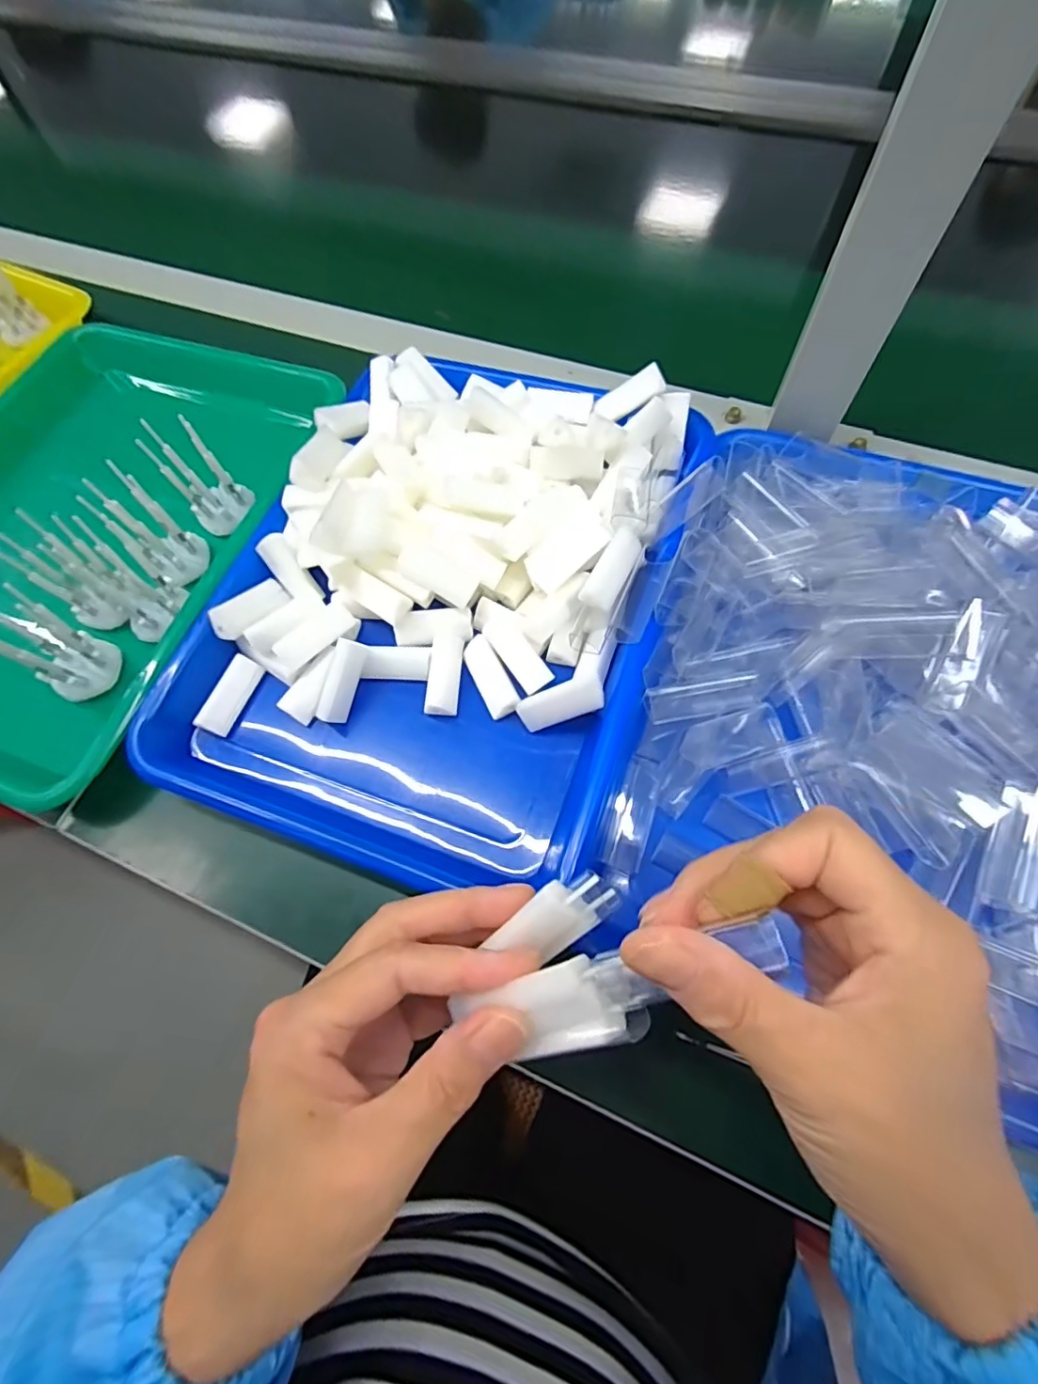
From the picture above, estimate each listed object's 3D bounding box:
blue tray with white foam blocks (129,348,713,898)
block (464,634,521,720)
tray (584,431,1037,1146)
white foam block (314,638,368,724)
[{"bbox_3d":[-0.043,-0.063,0.340,0.246,0.067,0.320,17,68,10],"label":"blue tray with white foam blocks"},{"bbox_3d":[-0.016,-0.008,0.319,0.017,0.012,0.047,-25,67,-8],"label":"block"},{"bbox_3d":[0.180,0.007,0.280,0.248,0.058,0.305,19,69,11],"label":"tray"},{"bbox_3d":[-0.099,-0.006,0.320,0.016,0.011,0.046,16,88,10],"label":"white foam block"}]

